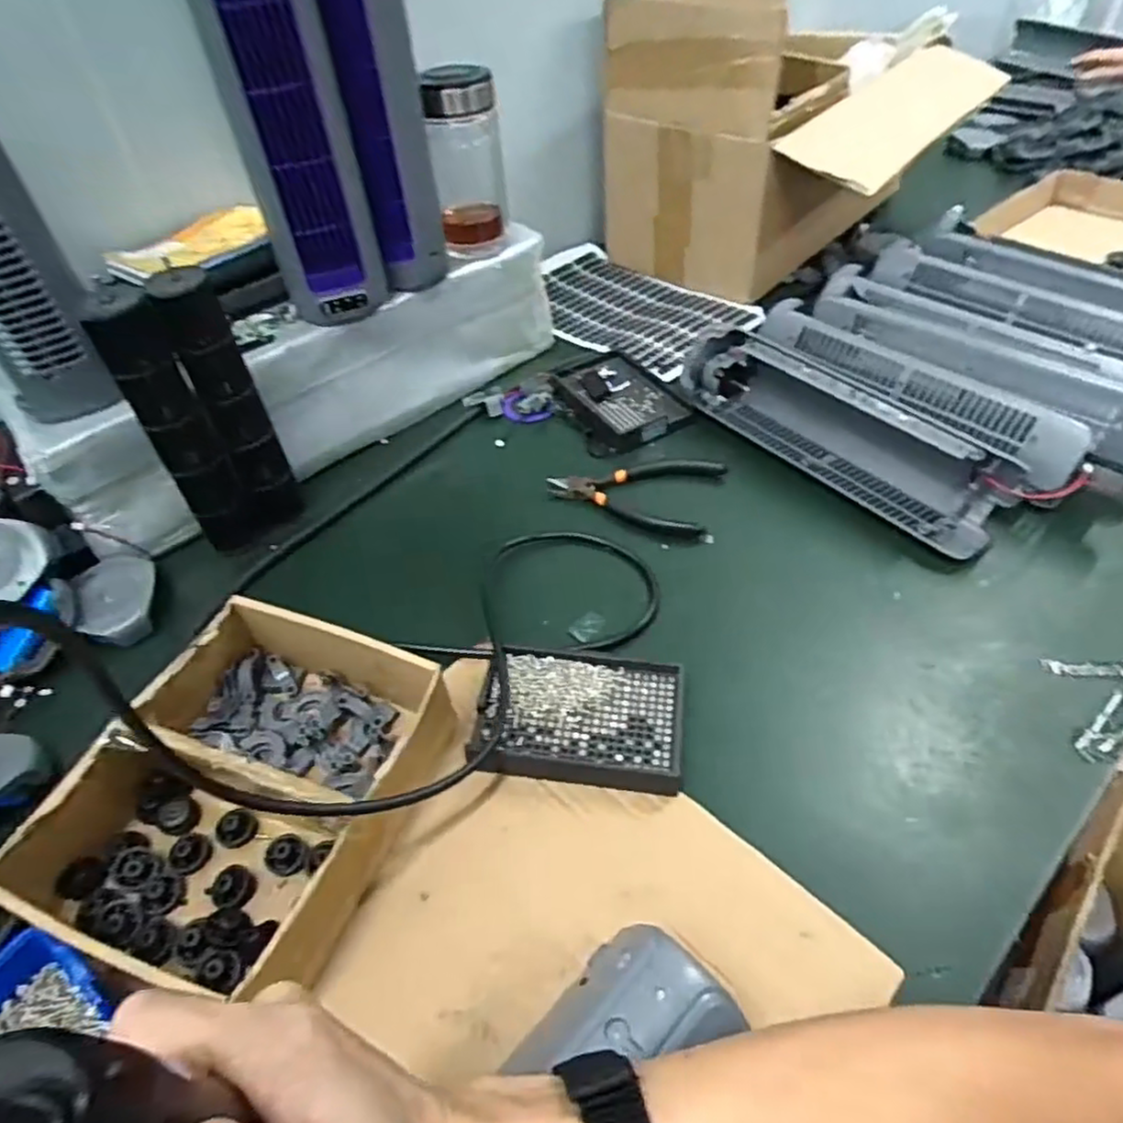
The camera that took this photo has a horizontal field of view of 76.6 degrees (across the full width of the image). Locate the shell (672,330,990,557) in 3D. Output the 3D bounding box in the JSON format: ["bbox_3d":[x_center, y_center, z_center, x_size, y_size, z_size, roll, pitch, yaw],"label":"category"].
[{"bbox_3d":[0.243,-0.119,0.632,0.088,0.065,0.305,-31,53,-21],"label":"shell"}]

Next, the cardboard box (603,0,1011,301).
[{"bbox_3d":[0.275,-0.542,0.865,0.339,0.257,0.399,29,55,28],"label":"cardboard box"}]

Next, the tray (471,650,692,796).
[{"bbox_3d":[0.014,0.098,0.470,0.132,0.020,0.095,5,49,8],"label":"tray"}]

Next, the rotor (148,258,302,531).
[{"bbox_3d":[-0.263,-0.122,0.572,0.046,0.217,0.043,-25,52,-18],"label":"rotor"}]

